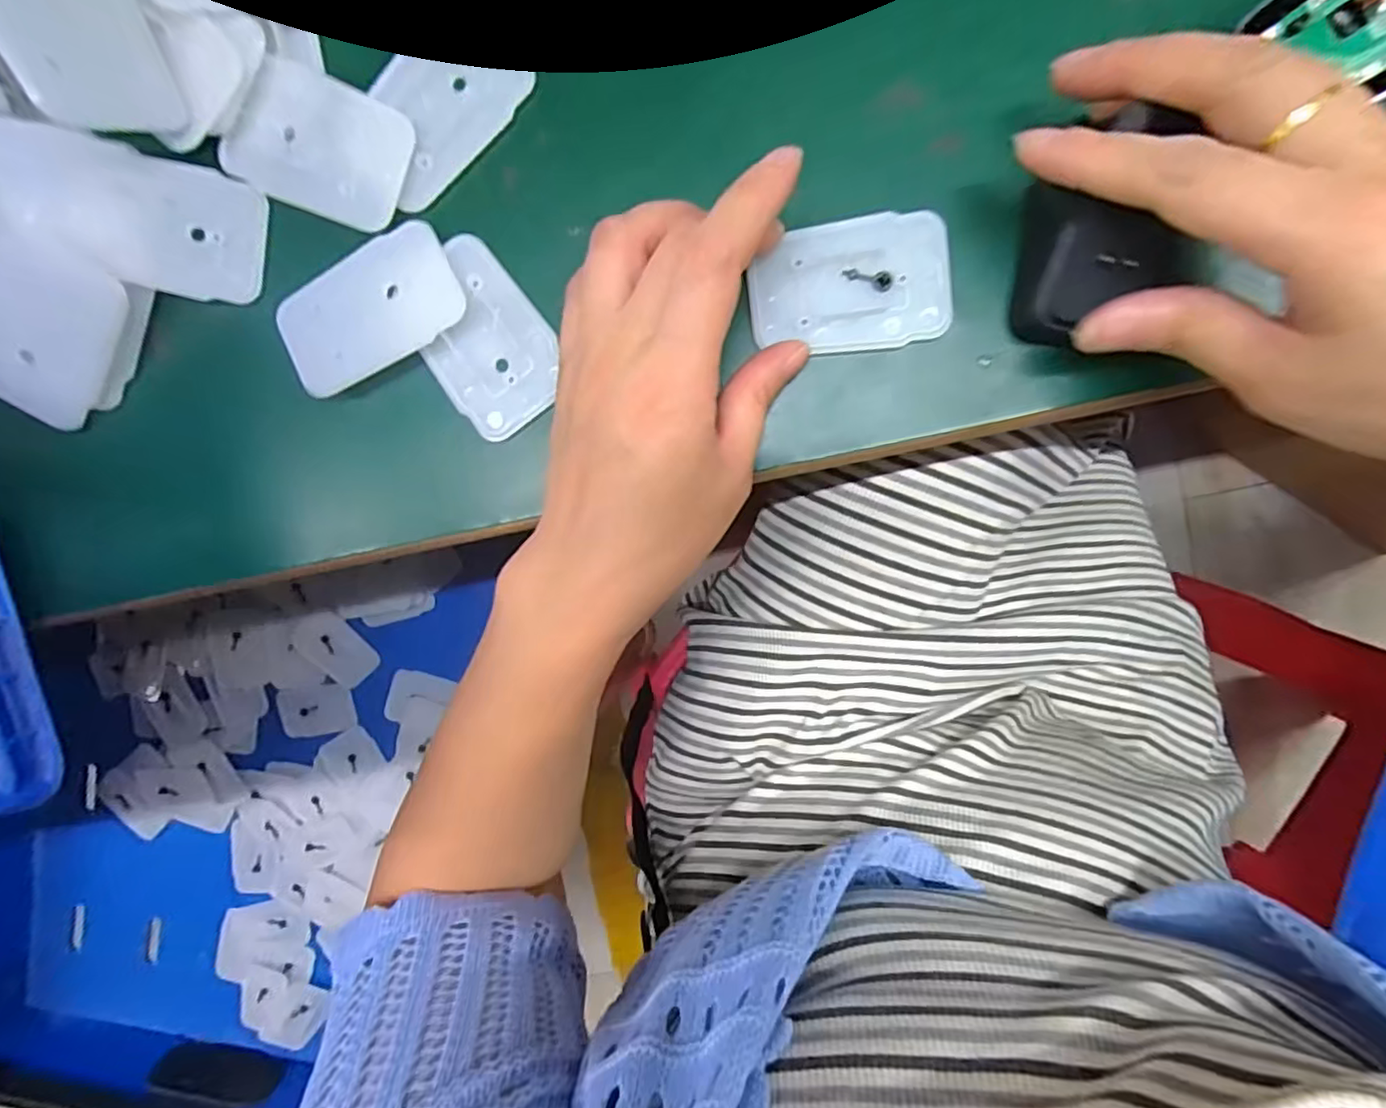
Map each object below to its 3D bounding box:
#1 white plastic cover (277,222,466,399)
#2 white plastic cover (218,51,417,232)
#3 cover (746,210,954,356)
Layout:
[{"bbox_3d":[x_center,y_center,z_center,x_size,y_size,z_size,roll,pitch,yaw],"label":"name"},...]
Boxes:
[{"bbox_3d":[-0.120,-0.090,0.229,0.068,0.004,0.041,-27,95,5],"label":"white plastic cover"},{"bbox_3d":[-0.136,-0.148,0.226,0.064,0.005,0.044,24,97,-1],"label":"white plastic cover"},{"bbox_3d":[0.055,-0.095,0.222,0.069,0.008,0.043,-6,90,1],"label":"cover"}]

